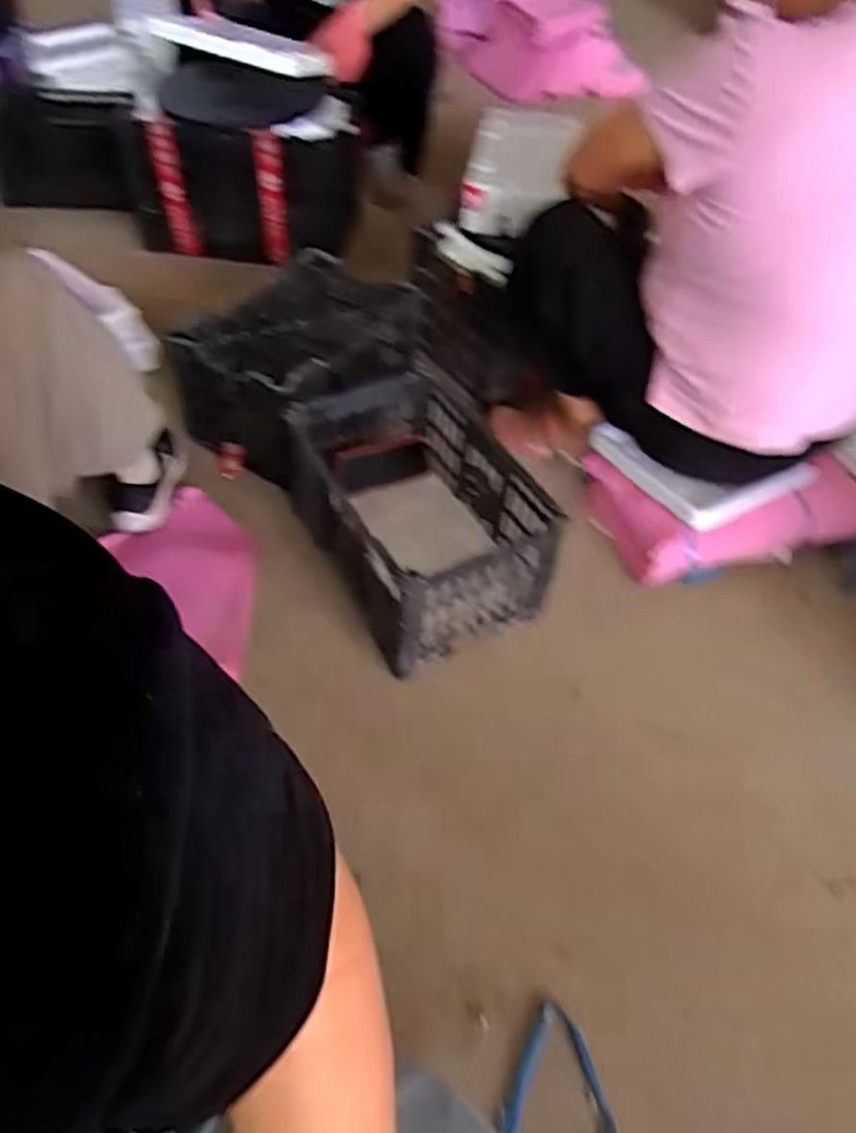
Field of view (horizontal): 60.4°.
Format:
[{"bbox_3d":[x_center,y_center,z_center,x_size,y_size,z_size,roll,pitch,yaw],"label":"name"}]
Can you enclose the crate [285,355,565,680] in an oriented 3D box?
[{"bbox_3d":[-0.023,-0.083,1.115,0.280,0.204,0.403,-18,52,-19],"label":"crate"}]

